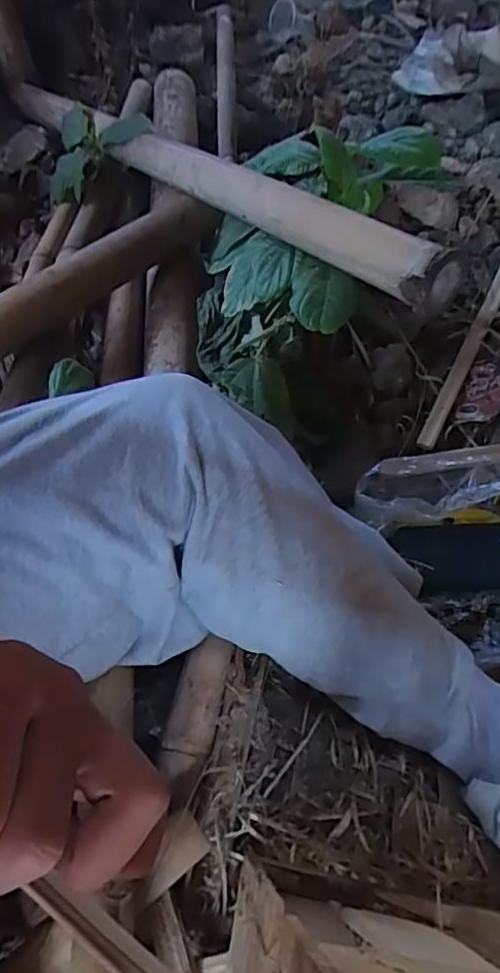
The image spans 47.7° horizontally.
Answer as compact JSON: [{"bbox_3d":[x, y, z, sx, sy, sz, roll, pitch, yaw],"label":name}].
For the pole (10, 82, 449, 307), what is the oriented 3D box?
[{"bbox_3d":[-0.096,-0.415,0.736,0.046,0.056,0.846,-37,54,-15],"label":"pole"}]

